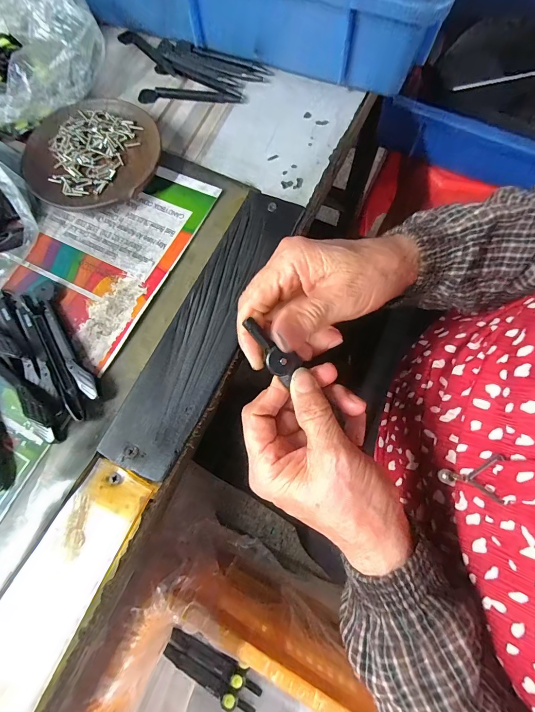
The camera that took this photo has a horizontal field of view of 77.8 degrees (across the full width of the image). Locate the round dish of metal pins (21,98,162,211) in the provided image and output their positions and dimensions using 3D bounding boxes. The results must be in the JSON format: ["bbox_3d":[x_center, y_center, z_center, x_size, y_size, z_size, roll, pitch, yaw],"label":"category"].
[{"bbox_3d":[-0.153,-0.175,0.288,0.117,0.013,0.114,0,74,1],"label":"round dish of metal pins"}]

